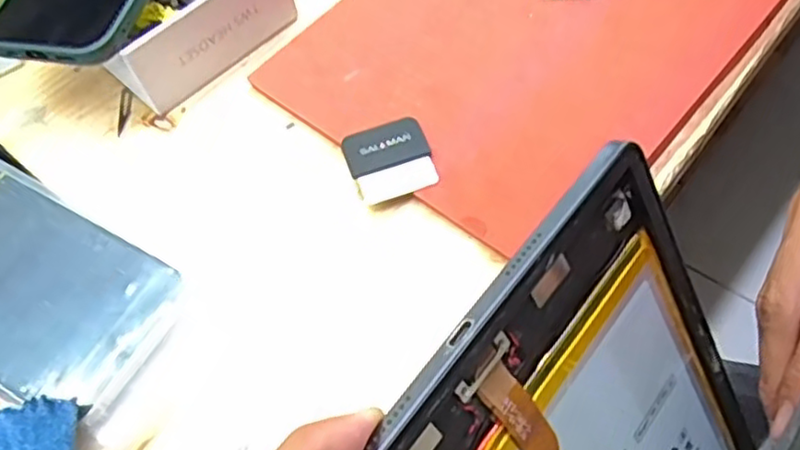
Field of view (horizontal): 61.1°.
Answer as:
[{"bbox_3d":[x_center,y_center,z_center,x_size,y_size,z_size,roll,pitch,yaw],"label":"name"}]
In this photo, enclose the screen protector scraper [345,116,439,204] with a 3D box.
[{"bbox_3d":[-0.005,-0.032,0.325,0.038,0.005,0.041,-18,58,-5],"label":"screen protector scraper"}]

